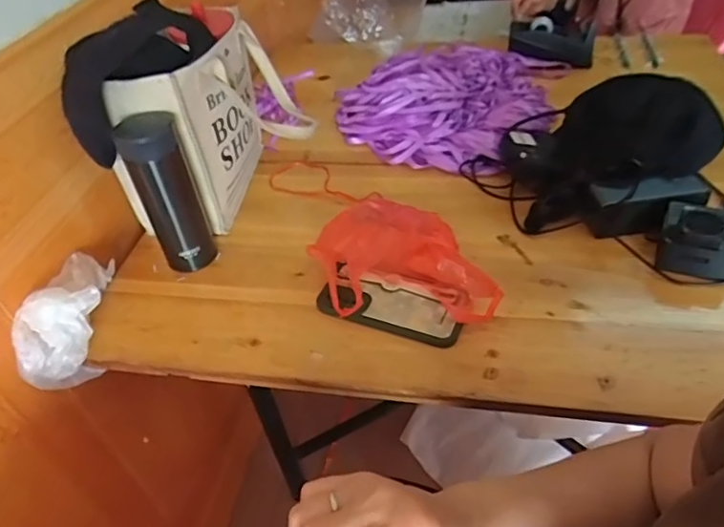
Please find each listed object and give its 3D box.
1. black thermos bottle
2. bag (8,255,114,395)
[{"bbox_3d":[-0.230,-0.081,0.658,0.066,0.188,0.073,-21,45,-14],"label":"black thermos bottle"},{"bbox_3d":[-0.338,0.065,0.636,0.099,0.123,0.156,-17,44,-11],"label":"bag"}]

